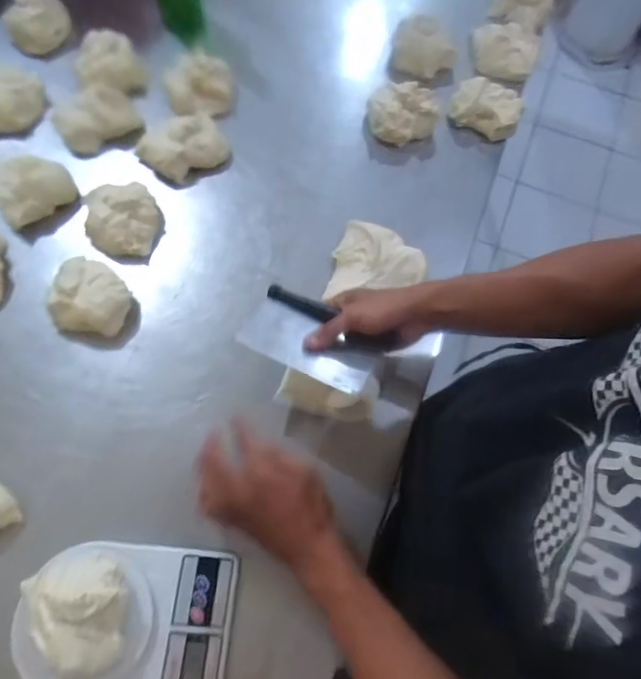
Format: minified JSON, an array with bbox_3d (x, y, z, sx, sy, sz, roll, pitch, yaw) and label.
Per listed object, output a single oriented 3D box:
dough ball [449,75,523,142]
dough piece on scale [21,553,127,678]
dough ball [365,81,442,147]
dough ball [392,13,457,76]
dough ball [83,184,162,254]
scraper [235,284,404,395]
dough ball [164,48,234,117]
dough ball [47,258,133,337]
[{"bbox_3d":[0.259,-0.362,0.777,0.109,0.044,0.070,20,70,5],"label":"dough ball"},{"bbox_3d":[-0.229,0.257,0.464,0.089,0.047,0.114,-38,76,-15],"label":"dough piece on scale"},{"bbox_3d":[0.124,-0.347,0.754,0.108,0.059,0.080,20,70,5],"label":"dough ball"},{"bbox_3d":[0.174,-0.483,0.813,0.104,0.057,0.107,1,70,-2],"label":"dough ball"},{"bbox_3d":[-0.271,-0.168,0.679,0.089,0.043,0.102,3,70,-1],"label":"dough ball"},{"bbox_3d":[-0.010,0.002,0.550,0.154,0.025,0.091,23,56,17],"label":"scraper"},{"bbox_3d":[-0.188,-0.398,0.769,0.100,0.046,0.093,1,70,-2],"label":"dough ball"},{"bbox_3d":[-0.290,-0.059,0.631,0.089,0.050,0.096,1,70,-2],"label":"dough ball"}]

